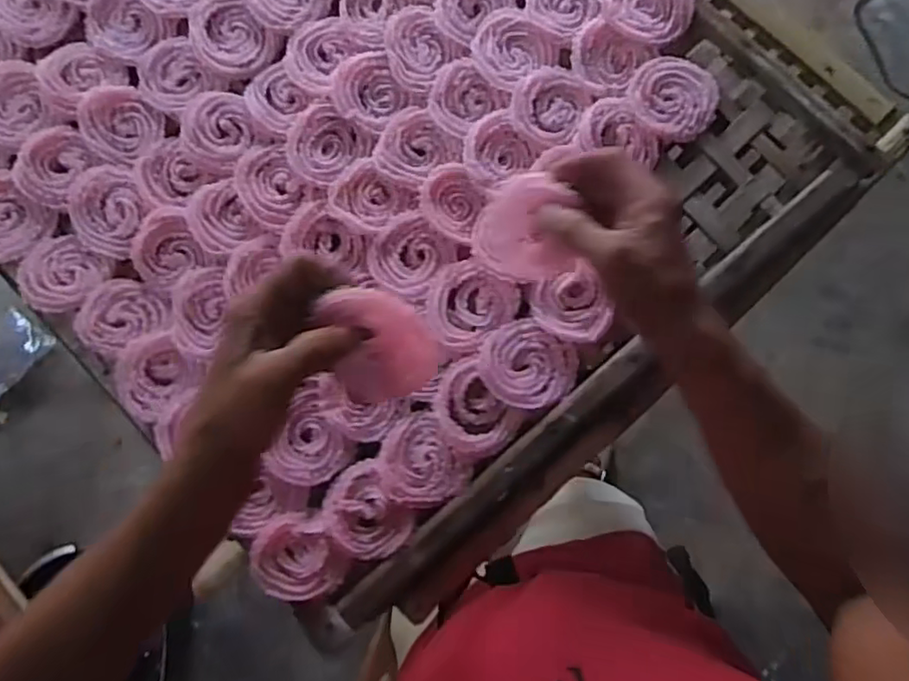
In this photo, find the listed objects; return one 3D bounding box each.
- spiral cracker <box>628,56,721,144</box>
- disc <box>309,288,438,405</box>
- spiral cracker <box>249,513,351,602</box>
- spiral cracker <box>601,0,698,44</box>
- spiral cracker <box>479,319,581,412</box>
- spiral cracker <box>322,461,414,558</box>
[{"bbox_3d":[0.193,-0.214,0.542,0.075,0.008,0.075,0,84,0],"label":"spiral cracker"},{"bbox_3d":[-0.048,0.002,0.362,0.062,0.015,0.069,-24,109,13],"label":"disc"},{"bbox_3d":[-0.125,0.177,0.504,0.075,0.018,0.061,9,84,1],"label":"spiral cracker"},{"bbox_3d":[0.172,-0.301,0.549,0.078,0.015,0.074,0,84,0],"label":"spiral cracker"},{"bbox_3d":[0.062,0.021,0.522,0.080,0.009,0.069,31,85,3],"label":"spiral cracker"},{"bbox_3d":[-0.074,0.141,0.514,0.061,0.014,0.075,-37,85,-4],"label":"spiral cracker"}]

